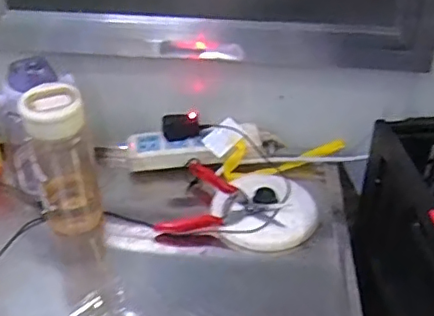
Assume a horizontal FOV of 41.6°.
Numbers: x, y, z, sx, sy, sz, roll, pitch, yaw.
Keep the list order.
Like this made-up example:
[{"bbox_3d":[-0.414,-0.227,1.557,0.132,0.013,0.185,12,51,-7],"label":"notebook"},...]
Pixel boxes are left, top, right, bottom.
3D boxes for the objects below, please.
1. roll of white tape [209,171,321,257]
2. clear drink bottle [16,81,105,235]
[{"bbox_3d":[0.070,0.073,0.789,0.140,0.028,0.128,0,37,0],"label":"roll of white tape"},{"bbox_3d":[-0.193,0.011,0.726,0.068,0.208,0.065,4,37,5],"label":"clear drink bottle"}]

